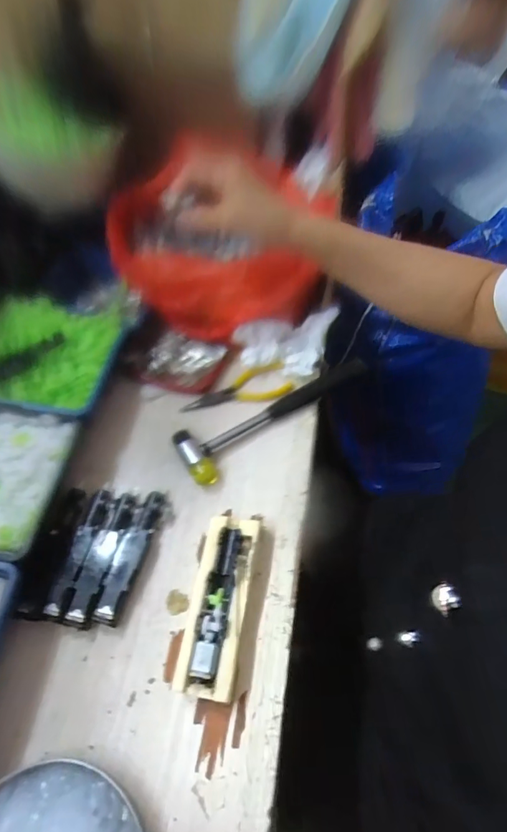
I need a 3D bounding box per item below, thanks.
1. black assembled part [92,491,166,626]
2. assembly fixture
[{"bbox_3d":[-0.111,0.127,0.394,0.025,0.020,0.120,10,56,12],"label":"black assembled part"},{"bbox_3d":[-0.027,0.154,0.359,0.046,0.032,0.137,7,56,10],"label":"assembly fixture"}]

